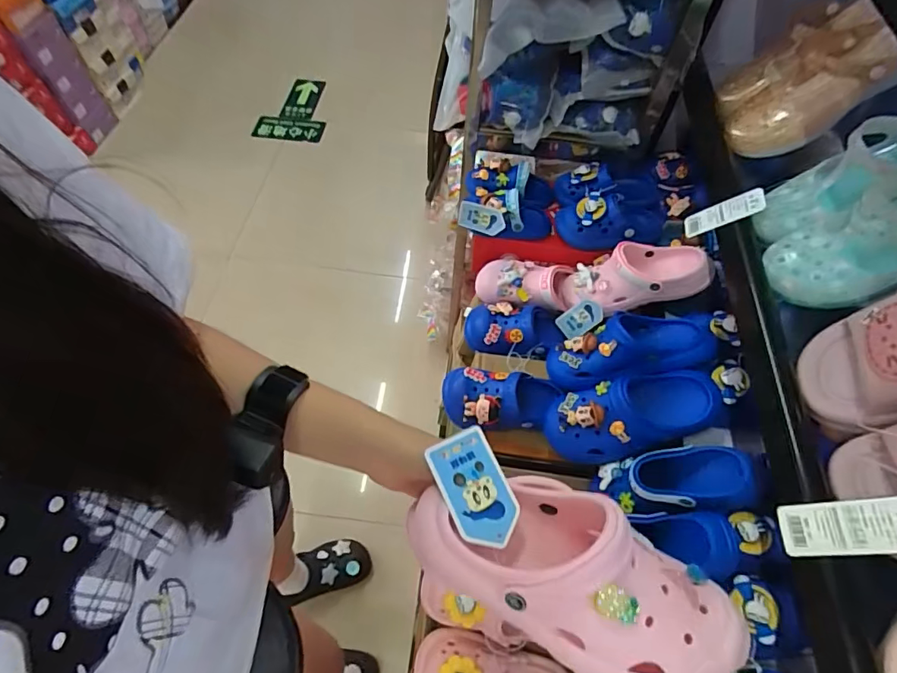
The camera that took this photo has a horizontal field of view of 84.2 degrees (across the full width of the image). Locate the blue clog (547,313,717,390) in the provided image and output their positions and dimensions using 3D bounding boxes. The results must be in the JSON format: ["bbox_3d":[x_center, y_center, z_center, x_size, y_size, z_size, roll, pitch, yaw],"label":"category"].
[{"bbox_3d":[0.271,0.010,0.723,0.246,0.073,0.102,-14,59,6],"label":"blue clog"}]

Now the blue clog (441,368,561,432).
[{"bbox_3d":[0.077,0.096,0.737,0.165,0.058,0.080,1,58,-2],"label":"blue clog"}]

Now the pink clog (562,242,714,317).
[{"bbox_3d":[0.289,-0.099,0.782,0.216,0.061,0.089,-9,55,23],"label":"pink clog"}]

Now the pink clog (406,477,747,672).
[{"bbox_3d":[0.079,0.152,0.330,0.214,0.067,0.100,25,61,13],"label":"pink clog"}]

